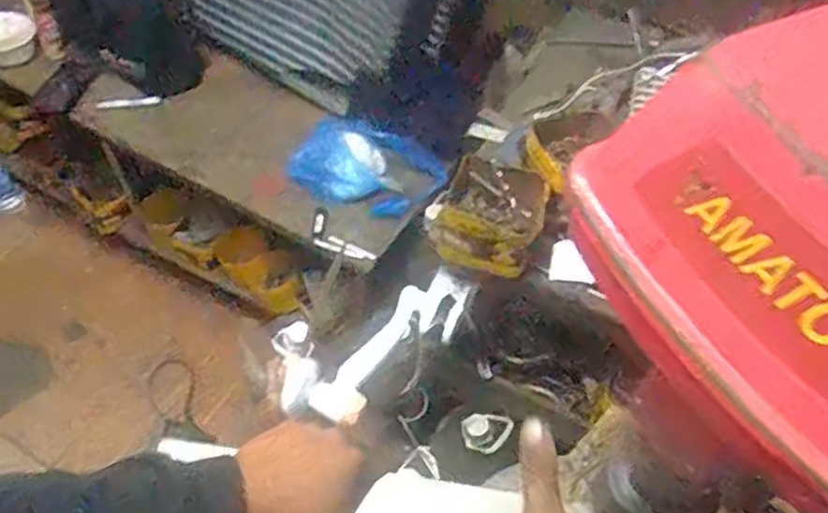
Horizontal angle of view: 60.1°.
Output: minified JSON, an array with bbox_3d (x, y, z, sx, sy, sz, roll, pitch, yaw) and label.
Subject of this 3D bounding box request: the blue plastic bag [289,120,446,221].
[{"bbox_3d":[-0.098,-0.194,1.464,0.310,0.118,0.222,-2,54,-7],"label":"blue plastic bag"}]

